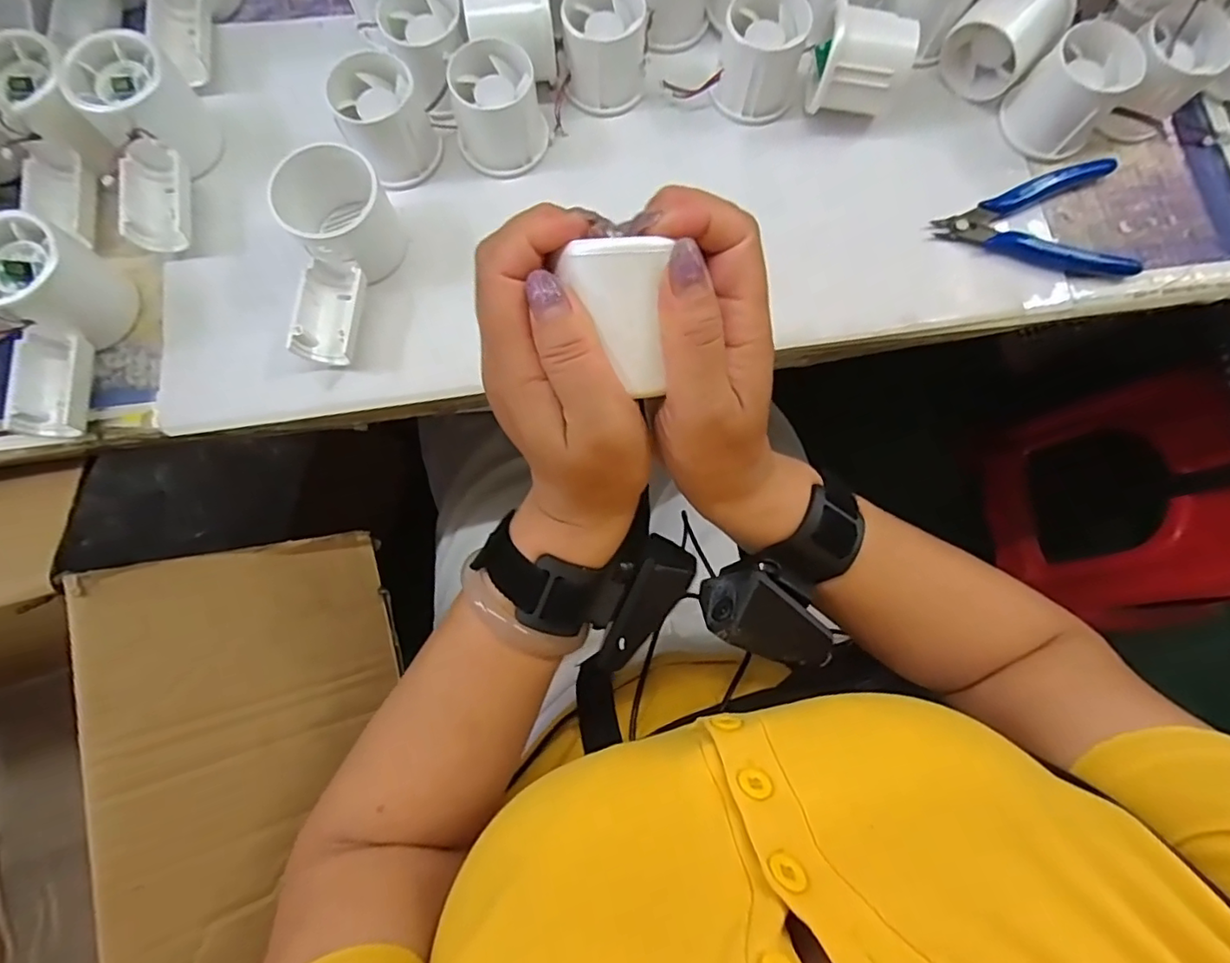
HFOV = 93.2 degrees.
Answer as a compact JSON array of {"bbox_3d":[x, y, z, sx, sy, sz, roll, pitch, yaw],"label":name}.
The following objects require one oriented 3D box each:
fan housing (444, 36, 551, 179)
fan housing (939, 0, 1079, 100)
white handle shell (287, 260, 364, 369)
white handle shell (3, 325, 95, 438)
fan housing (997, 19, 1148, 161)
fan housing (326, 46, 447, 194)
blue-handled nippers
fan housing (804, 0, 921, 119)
[{"bbox_3d":[-0.073,-0.233,0.366,0.055,0.046,0.055,-17,79,-4],"label":"fan housing"},{"bbox_3d":[0.249,-0.285,0.370,0.054,0.053,0.047,44,81,8],"label":"fan housing"},{"bbox_3d":[-0.167,-0.100,0.345,0.034,0.020,0.058,5,78,1],"label":"white handle shell"},{"bbox_3d":[-0.317,-0.055,0.328,0.032,0.021,0.056,-2,78,-1],"label":"white handle shell"},{"bbox_3d":[0.287,-0.244,0.366,0.051,0.047,0.052,-35,81,-7],"label":"fan housing"},{"bbox_3d":[-0.141,-0.222,0.360,0.051,0.045,0.056,-28,80,-6],"label":"fan housing"},{"bbox_3d":[0.266,-0.169,0.374,0.120,0.015,0.078,0,78,0],"label":"blue-handled nippers"},{"bbox_3d":[0.153,-0.260,0.364,0.055,0.049,0.046,9,78,1],"label":"fan housing"}]

